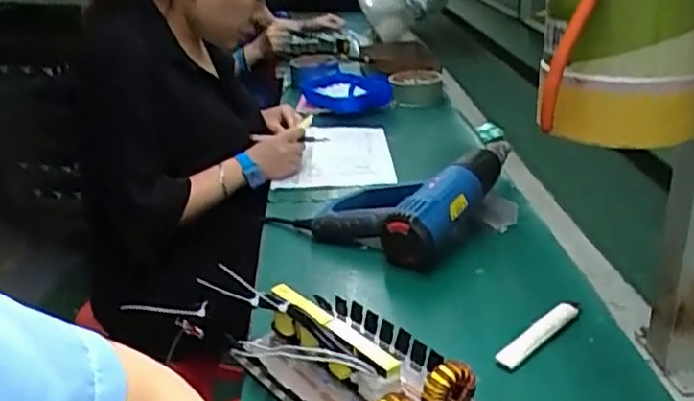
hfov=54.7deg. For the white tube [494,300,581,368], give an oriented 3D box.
[{"bbox_3d":[0.200,0.139,0.696,0.131,0.019,0.023,-23,31,-38],"label":"white tube"}]

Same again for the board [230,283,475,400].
[{"bbox_3d":[0.015,0.154,0.624,0.141,0.064,0.259,-22,30,-35],"label":"board"}]

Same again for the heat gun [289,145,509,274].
[{"bbox_3d":[0.091,-0.011,0.944,0.215,0.099,0.245,17,32,39],"label":"heat gun"}]

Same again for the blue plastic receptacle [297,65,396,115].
[{"bbox_3d":[-0.011,-0.234,1.400,0.121,0.086,0.313,-11,25,-17],"label":"blue plastic receptacle"}]

